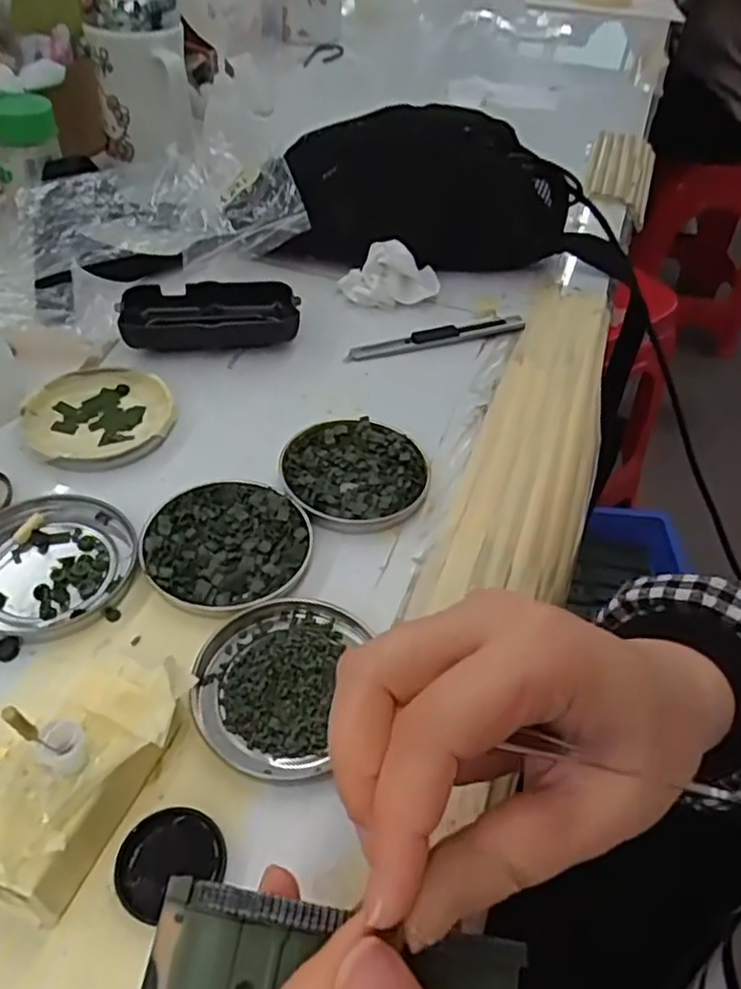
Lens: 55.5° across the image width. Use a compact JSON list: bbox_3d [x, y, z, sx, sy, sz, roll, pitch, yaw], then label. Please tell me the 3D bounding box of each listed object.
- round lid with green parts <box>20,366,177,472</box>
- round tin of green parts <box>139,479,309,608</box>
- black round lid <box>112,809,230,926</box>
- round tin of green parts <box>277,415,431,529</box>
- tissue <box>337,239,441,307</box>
[{"bbox_3d":[-0.152,-0.044,0.397,0.079,0.013,0.079,3,46,-3],"label":"round lid with green parts"},{"bbox_3d":[-0.069,0.023,0.336,0.077,0.009,0.075,3,46,-3],"label":"round tin of green parts"},{"bbox_3d":[-0.070,0.125,0.243,0.035,0.006,0.032,3,46,-3],"label":"black round lid"},{"bbox_3d":[-0.008,-0.013,0.377,0.076,0.011,0.076,3,46,-3],"label":"round tin of green parts"},{"bbox_3d":[0.014,-0.159,0.507,0.068,0.030,0.046,9,46,2],"label":"tissue"}]

